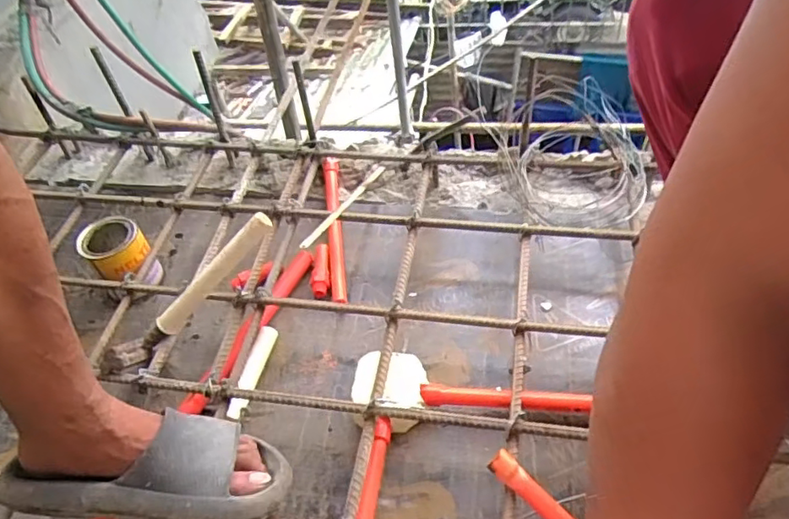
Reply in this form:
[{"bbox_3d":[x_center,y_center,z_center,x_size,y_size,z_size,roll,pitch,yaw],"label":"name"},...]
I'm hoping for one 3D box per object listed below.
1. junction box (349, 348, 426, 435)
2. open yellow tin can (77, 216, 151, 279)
[{"bbox_3d":[-0.005,0.160,0.701,0.088,0.062,0.089,-2,49,7],"label":"junction box"},{"bbox_3d":[-0.407,-0.018,0.837,0.082,0.047,0.083,-38,54,-22],"label":"open yellow tin can"}]

